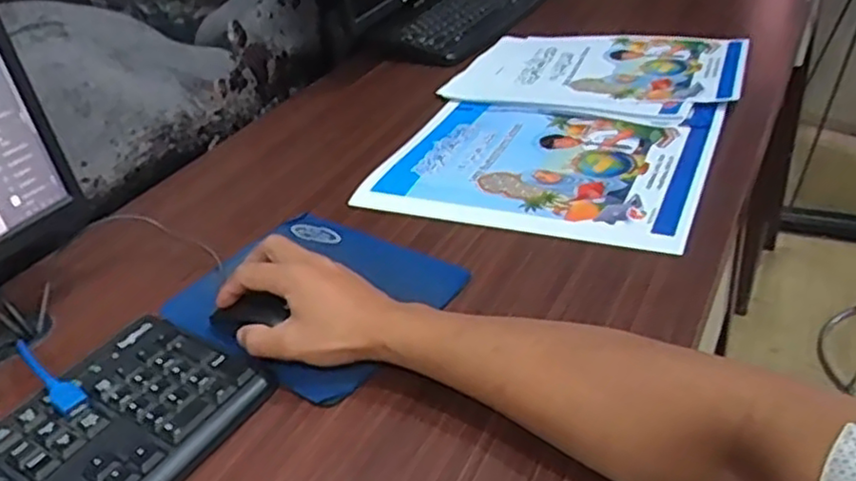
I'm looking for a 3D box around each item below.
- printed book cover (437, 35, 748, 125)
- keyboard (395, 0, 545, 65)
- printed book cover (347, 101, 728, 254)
[{"bbox_3d":[0.224,-0.226,0.906,0.322,0.015,0.269,11,38,24],"label":"printed book cover"},{"bbox_3d":[0.091,-0.373,1.118,0.135,0.040,0.412,13,39,26],"label":"keyboard"},{"bbox_3d":[0.121,-0.090,0.737,0.319,0.013,0.268,10,38,24],"label":"printed book cover"}]

